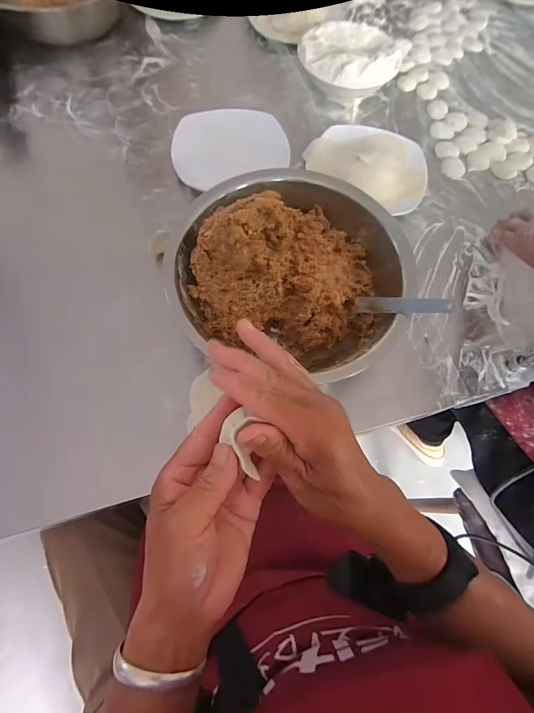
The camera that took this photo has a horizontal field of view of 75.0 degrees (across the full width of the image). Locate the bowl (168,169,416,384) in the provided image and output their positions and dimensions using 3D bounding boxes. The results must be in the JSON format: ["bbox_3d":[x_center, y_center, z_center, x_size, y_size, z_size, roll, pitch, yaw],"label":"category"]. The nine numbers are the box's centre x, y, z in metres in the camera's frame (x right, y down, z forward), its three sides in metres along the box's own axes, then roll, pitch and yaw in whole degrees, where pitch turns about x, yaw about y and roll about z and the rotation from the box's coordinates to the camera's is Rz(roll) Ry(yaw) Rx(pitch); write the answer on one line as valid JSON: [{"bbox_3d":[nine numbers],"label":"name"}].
[{"bbox_3d":[0.036,-0.110,0.411,0.250,0.161,0.248,1,69,-2],"label":"bowl"}]

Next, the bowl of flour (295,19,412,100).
[{"bbox_3d":[0.143,-0.520,0.618,0.165,0.077,0.180,1,69,-2],"label":"bowl of flour"}]

